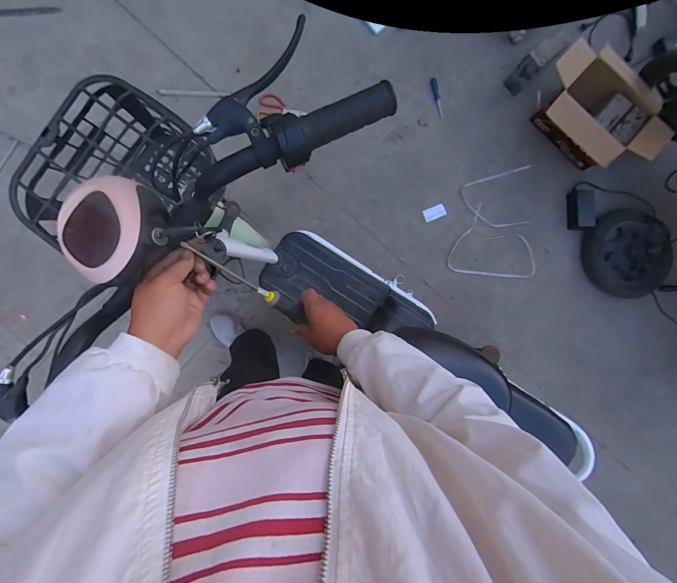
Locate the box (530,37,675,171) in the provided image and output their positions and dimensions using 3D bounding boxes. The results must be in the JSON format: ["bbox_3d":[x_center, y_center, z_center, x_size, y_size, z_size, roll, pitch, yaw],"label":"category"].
[{"bbox_3d":[1.013,-0.702,1.311,0.348,0.206,0.492,-42,91,-5],"label":"box"}]

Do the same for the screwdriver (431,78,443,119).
[{"bbox_3d":[0.420,-0.814,1.399,0.026,0.030,0.156,-19,88,-3],"label":"screwdriver"}]

